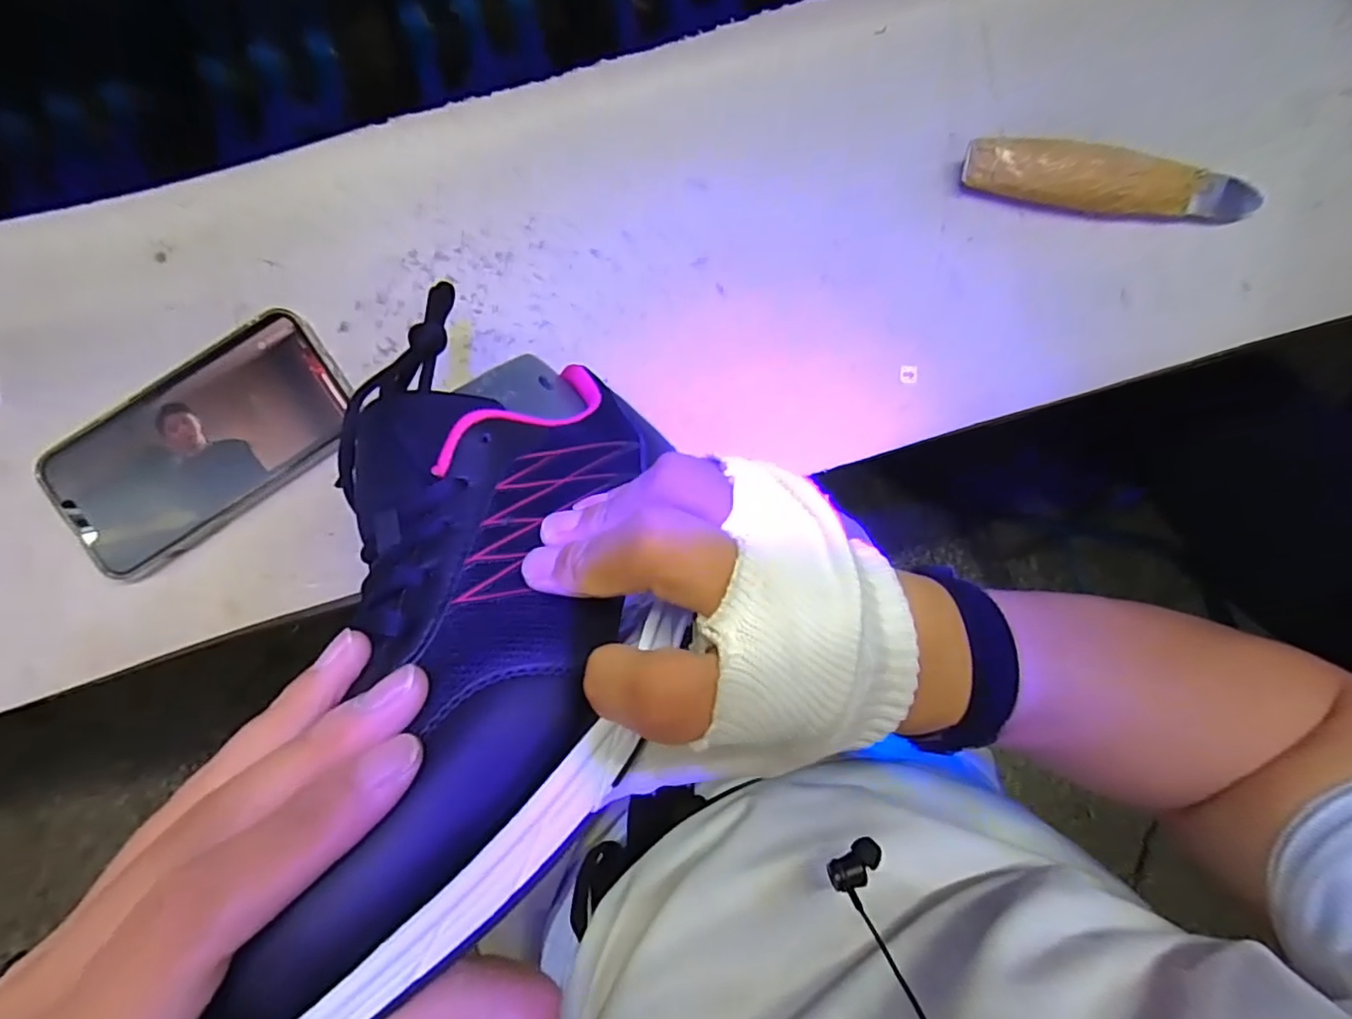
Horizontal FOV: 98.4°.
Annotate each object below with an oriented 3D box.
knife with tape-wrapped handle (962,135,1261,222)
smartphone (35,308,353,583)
[{"bbox_3d":[0.246,-0.184,0.331,0.165,0.022,0.031,9,92,-3],"label":"knife with tape-wrapped handle"},{"bbox_3d":[-0.259,-0.037,0.320,0.160,0.015,0.081,-36,94,-1],"label":"smartphone"}]

